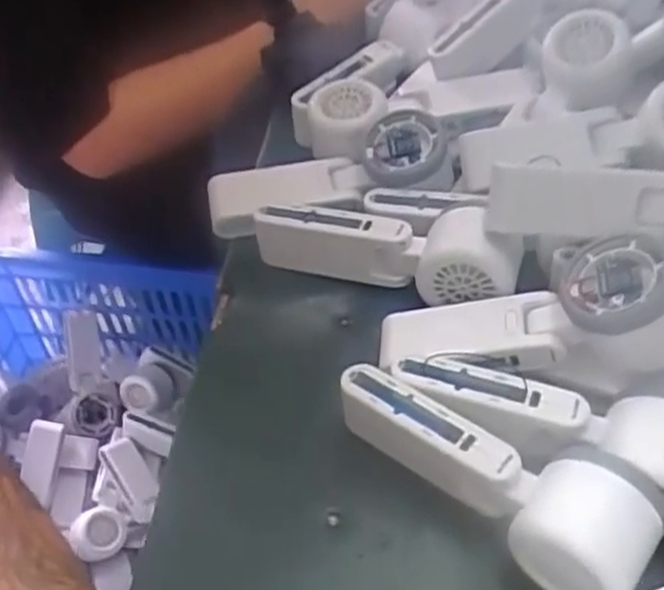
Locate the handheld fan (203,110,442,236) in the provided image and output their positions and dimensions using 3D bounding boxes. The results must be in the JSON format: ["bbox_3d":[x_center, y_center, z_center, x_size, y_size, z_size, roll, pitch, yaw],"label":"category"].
[{"bbox_3d":[-0.005,-0.079,0.530,0.164,0.034,0.056,-15,49,8],"label":"handheld fan"}]

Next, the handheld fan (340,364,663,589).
[{"bbox_3d":[0.078,0.088,0.393,0.162,0.056,0.058,32,57,25],"label":"handheld fan"}]

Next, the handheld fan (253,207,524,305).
[{"bbox_3d":[0.031,-0.031,0.480,0.165,0.047,0.048,8,48,23],"label":"handheld fan"}]

